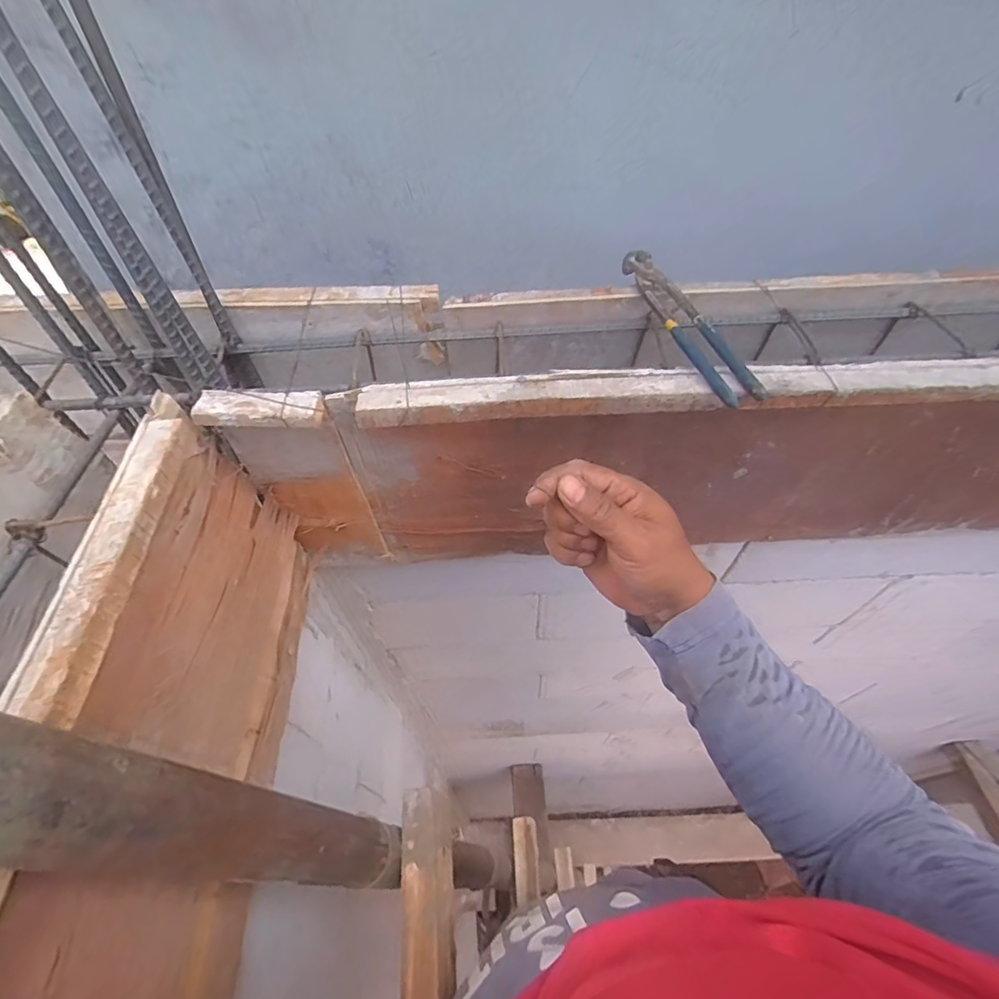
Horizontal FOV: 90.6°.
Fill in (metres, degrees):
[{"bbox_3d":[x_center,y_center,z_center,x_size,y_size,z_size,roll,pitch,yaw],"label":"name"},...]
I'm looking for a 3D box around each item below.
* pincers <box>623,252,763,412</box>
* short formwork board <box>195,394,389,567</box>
[{"bbox_3d":[0.182,-0.173,0.481,0.042,0.029,0.225,-13,53,-9],"label":"pincers"},{"bbox_3d":[-0.213,-0.005,0.549,0.119,0.269,0.039,1,52,2],"label":"short formwork board"}]

